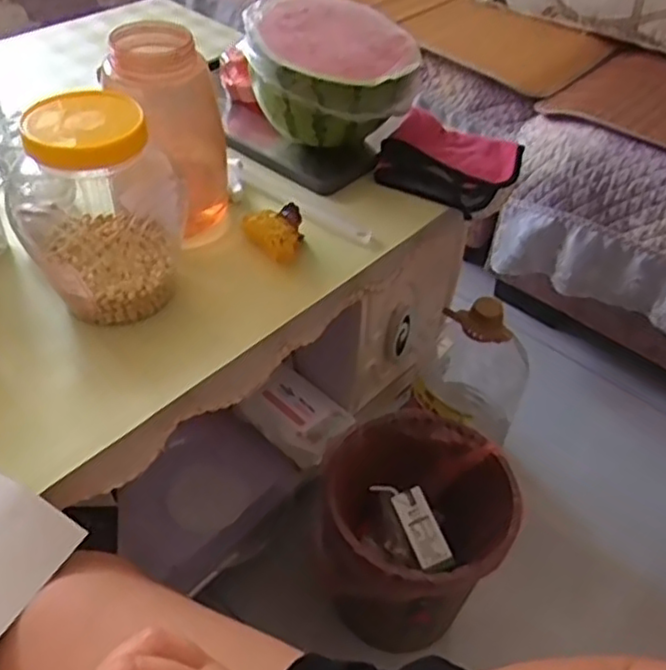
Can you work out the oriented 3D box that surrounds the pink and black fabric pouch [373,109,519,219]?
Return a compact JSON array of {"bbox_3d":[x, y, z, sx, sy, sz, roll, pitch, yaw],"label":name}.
[{"bbox_3d":[0.151,-0.224,0.861,0.153,0.053,0.152,31,50,24],"label":"pink and black fabric pouch"}]

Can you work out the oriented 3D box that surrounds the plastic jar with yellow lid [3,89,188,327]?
[{"bbox_3d":[-0.207,-0.119,0.625,0.136,0.170,0.140,3,45,-3],"label":"plastic jar with yellow lid"}]

